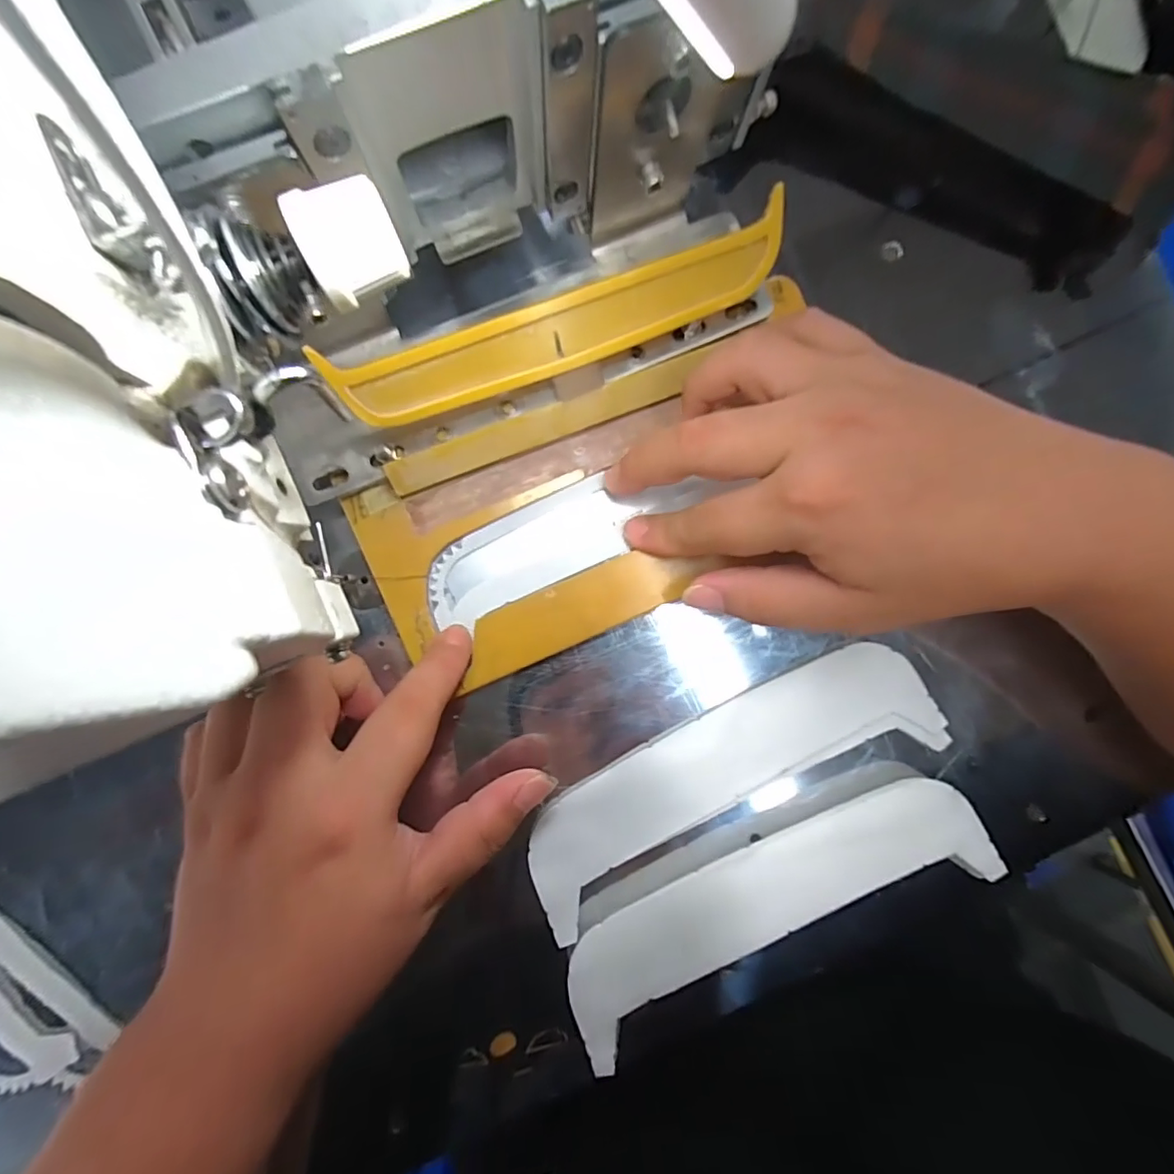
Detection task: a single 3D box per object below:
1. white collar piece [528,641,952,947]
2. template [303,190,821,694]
[{"bbox_3d":[0.064,0.085,0.248,0.194,0.007,0.056,-27,91,-3],"label":"white collar piece"},{"bbox_3d":[0.002,-0.049,0.228,0.205,0.046,0.133,-22,90,-3],"label":"template"}]

